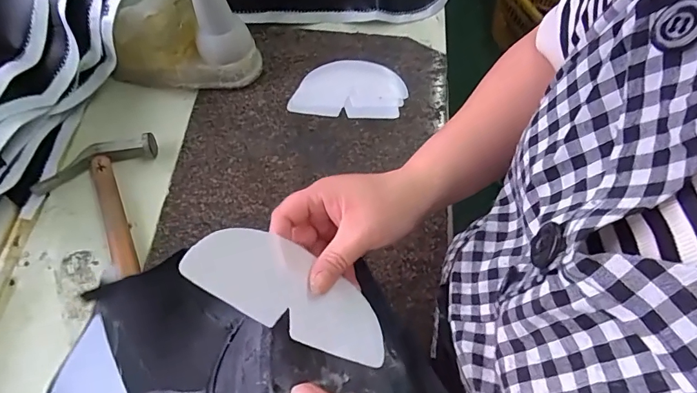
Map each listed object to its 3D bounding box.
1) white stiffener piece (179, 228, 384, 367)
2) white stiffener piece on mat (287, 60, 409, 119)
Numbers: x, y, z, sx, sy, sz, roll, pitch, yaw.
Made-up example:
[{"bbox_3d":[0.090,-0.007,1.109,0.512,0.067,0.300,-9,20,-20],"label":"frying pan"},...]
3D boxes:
[{"bbox_3d":[-0.036,0.062,0.296,0.143,0.008,0.060,33,45,-16],"label":"white stiffener piece"},{"bbox_3d":[0.001,-0.152,0.602,0.152,0.005,0.095,2,64,0],"label":"white stiffener piece on mat"}]

